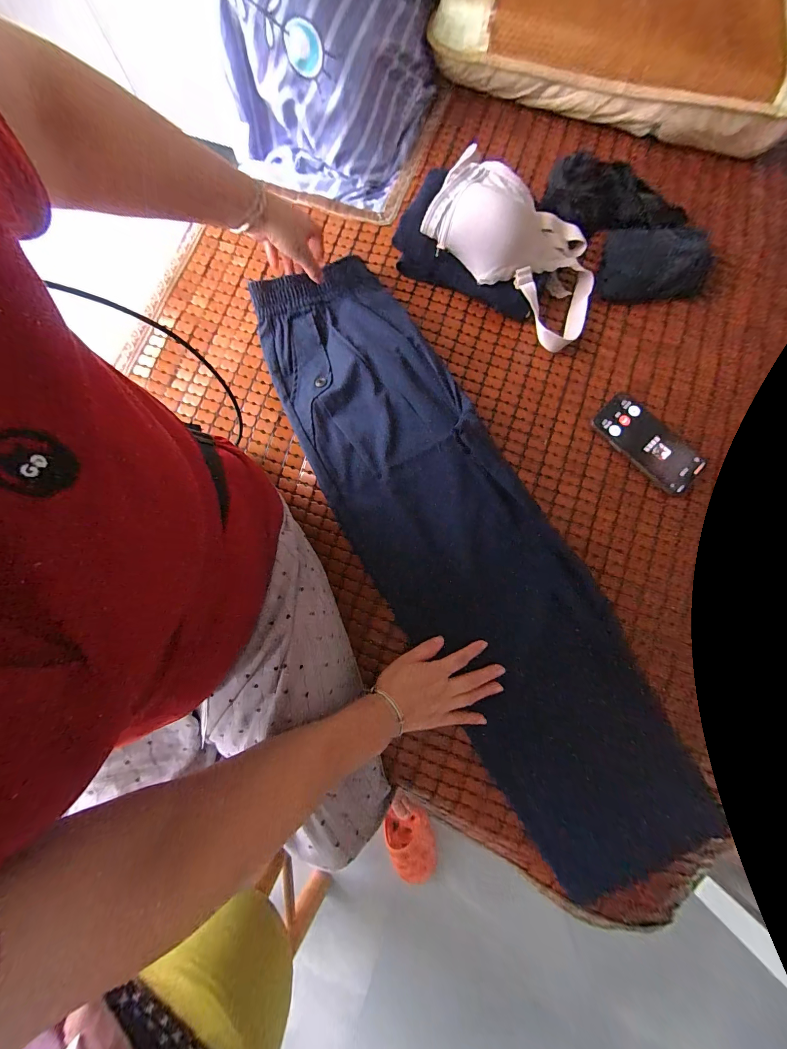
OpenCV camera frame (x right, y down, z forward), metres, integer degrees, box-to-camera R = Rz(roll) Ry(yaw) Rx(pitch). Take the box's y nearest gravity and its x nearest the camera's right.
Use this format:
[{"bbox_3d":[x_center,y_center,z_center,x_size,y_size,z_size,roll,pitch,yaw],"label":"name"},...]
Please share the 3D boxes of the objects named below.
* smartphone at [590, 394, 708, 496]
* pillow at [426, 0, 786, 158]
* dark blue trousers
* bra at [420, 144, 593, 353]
[{"bbox_3d":[0.375,-0.120,0.487,0.082,0.016,0.160,-44,83,-8],"label":"smartphone"},{"bbox_3d":[0.401,-0.856,0.575,0.615,0.088,0.300,17,81,3],"label":"pillow"},{"bbox_3d":[0.080,0.021,0.452,0.234,0.041,0.873,-30,83,-6],"label":"dark blue trousers"},{"bbox_3d":[0.182,-0.408,0.489,0.263,0.100,0.198,24,80,3],"label":"bra"}]

